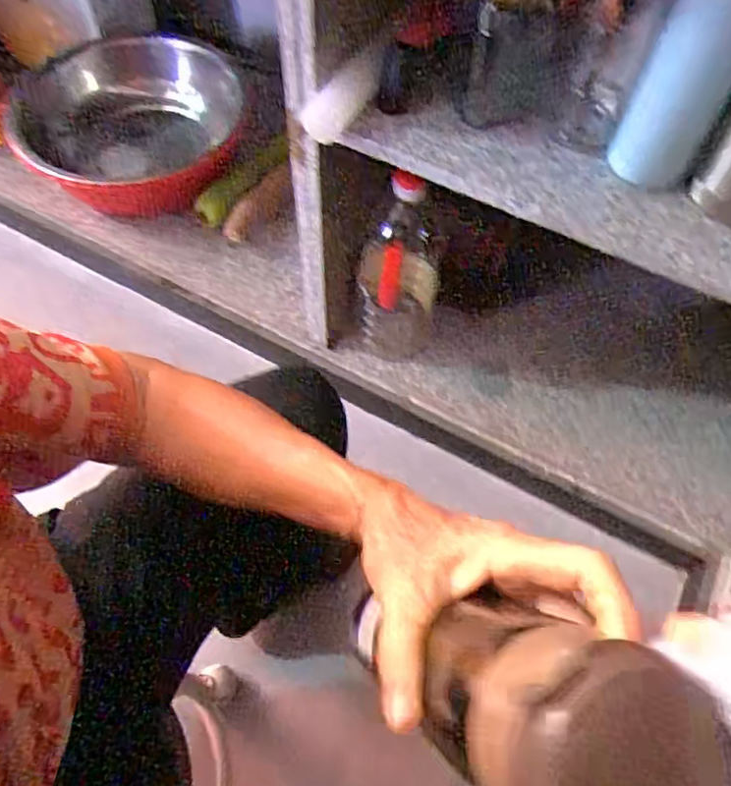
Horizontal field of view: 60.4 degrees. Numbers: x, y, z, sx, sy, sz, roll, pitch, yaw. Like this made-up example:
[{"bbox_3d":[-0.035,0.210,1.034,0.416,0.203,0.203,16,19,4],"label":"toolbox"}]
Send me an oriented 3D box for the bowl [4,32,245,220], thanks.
[{"bbox_3d":[-0.360,-0.407,0.980,0.281,0.136,0.304,1,60,-1],"label":"bowl"}]

